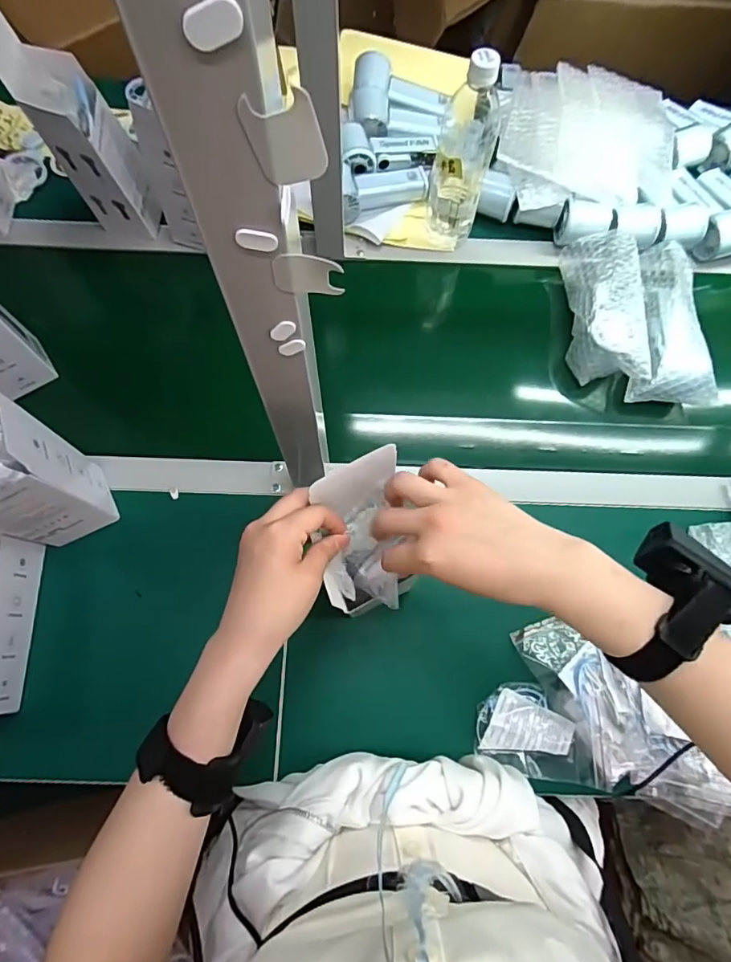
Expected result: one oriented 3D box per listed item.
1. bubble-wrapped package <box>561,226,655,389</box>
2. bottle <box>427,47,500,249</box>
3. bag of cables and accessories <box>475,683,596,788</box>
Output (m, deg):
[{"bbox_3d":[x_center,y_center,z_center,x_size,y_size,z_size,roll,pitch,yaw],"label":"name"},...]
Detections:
[{"bbox_3d":[0.305,-0.224,0.624,0.076,0.057,0.198,2,72,-1],"label":"bubble-wrapped package"},{"bbox_3d":[0.119,-0.394,0.601,0.065,0.231,0.077,14,73,3],"label":"bottle"},{"bbox_3d":[0.168,0.250,0.490,0.109,0.008,0.083,8,72,1],"label":"bag of cables and accessories"}]

